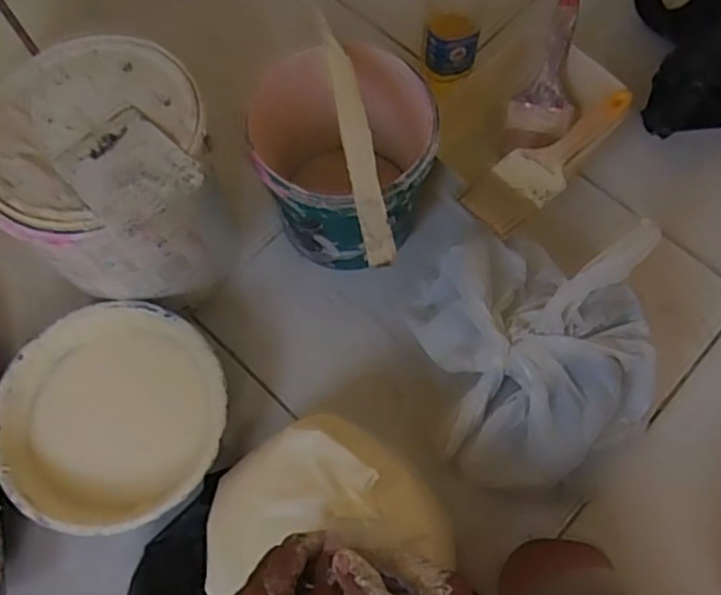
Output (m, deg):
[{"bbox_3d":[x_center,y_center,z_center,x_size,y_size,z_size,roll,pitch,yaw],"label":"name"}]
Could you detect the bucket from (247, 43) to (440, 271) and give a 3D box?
[{"bbox_3d":[-0.021,-0.131,0.633,0.154,0.153,0.167,0,68,1],"label":"bucket"}]

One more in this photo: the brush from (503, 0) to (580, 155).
[{"bbox_3d":[0.199,-0.230,0.679,0.062,0.022,0.163,14,112,4],"label":"brush"}]

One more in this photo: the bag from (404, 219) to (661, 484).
[{"bbox_3d":[0.146,0.049,0.561,0.173,0.156,0.223,-6,68,-1],"label":"bag"}]

